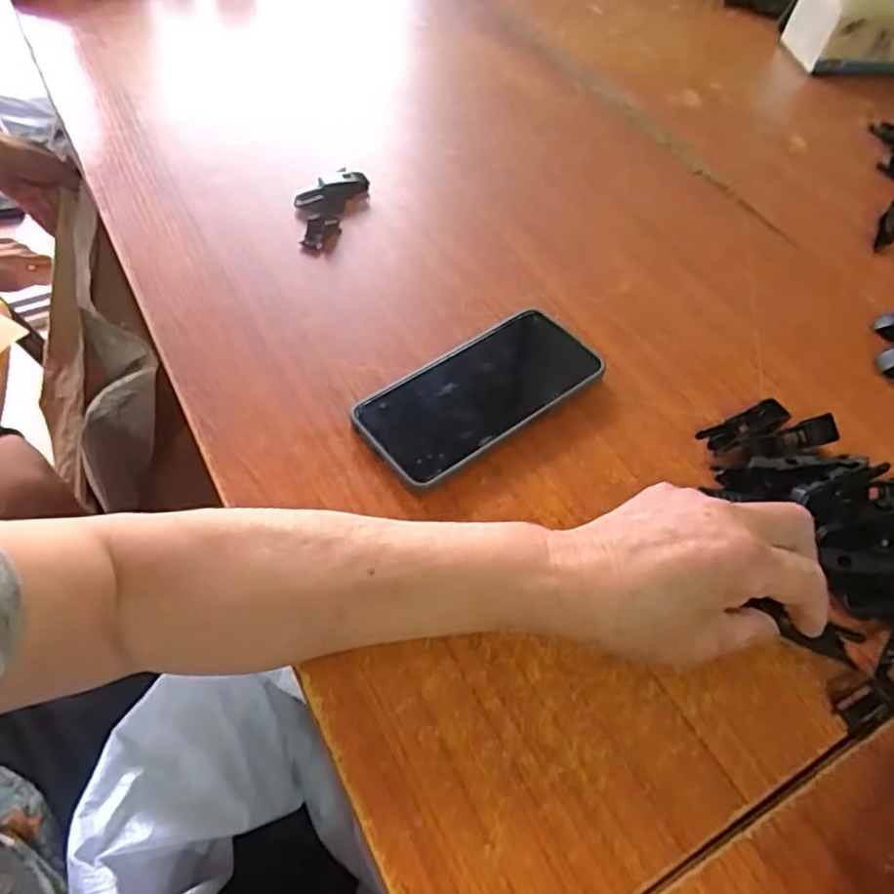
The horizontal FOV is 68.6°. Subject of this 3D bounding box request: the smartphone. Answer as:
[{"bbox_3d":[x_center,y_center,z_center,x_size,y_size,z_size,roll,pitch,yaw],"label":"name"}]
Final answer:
[{"bbox_3d":[0.023,-0.036,0.429,0.162,0.013,0.080,-30,61,-23],"label":"smartphone"}]

